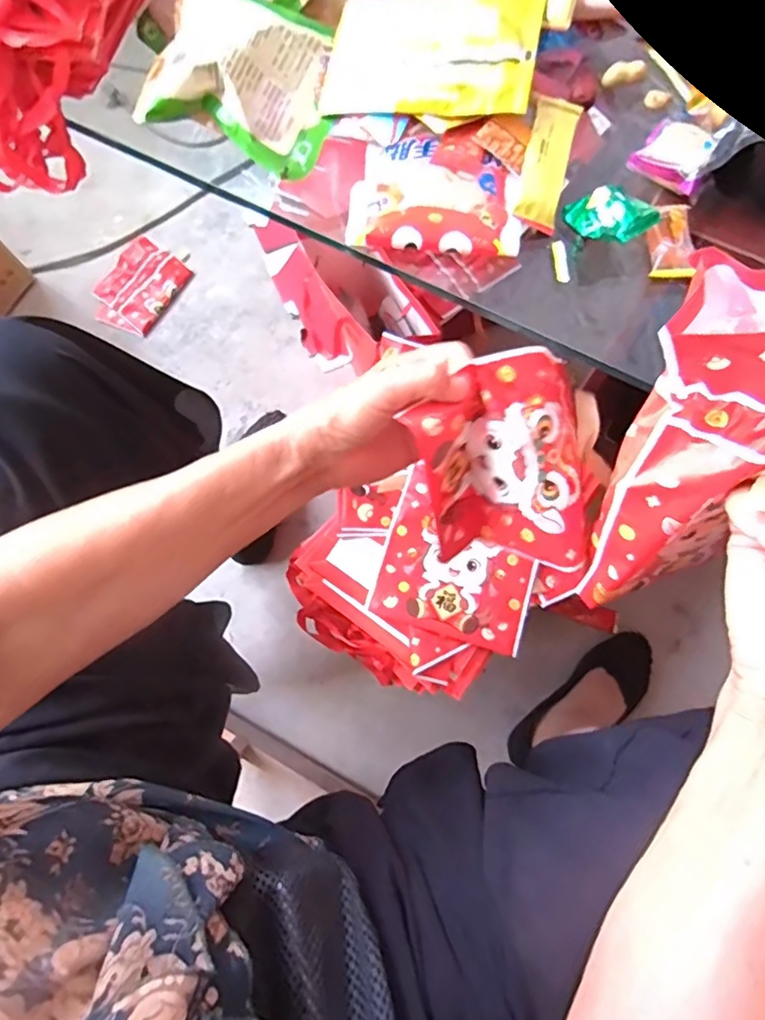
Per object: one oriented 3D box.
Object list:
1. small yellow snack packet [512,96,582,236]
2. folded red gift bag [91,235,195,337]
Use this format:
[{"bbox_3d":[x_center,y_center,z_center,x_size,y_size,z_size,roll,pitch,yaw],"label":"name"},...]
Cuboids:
[{"bbox_3d":[0.119,-0.251,0.400,0.029,0.015,0.107,14,73,7],"label":"small yellow snack packet"},{"bbox_3d":[-0.418,-0.385,0.951,0.122,0.025,0.166,29,75,11],"label":"folded red gift bag"}]

